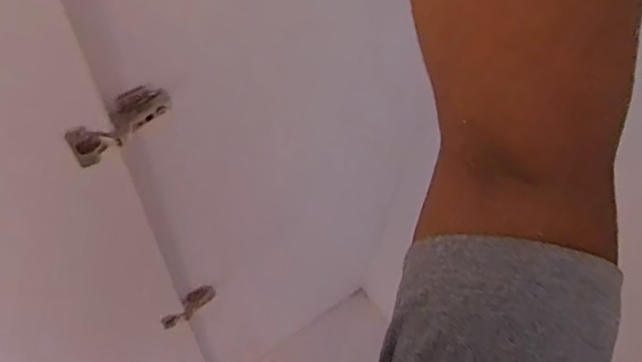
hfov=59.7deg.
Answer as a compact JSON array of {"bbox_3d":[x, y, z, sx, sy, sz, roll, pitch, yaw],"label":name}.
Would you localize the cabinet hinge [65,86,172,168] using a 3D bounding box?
[{"bbox_3d":[-0.206,-0.060,0.579,0.034,0.047,0.110,41,66,18],"label":"cabinet hinge"}]

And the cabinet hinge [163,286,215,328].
[{"bbox_3d":[-0.251,0.239,1.069,0.039,0.043,0.112,36,64,16],"label":"cabinet hinge"}]

